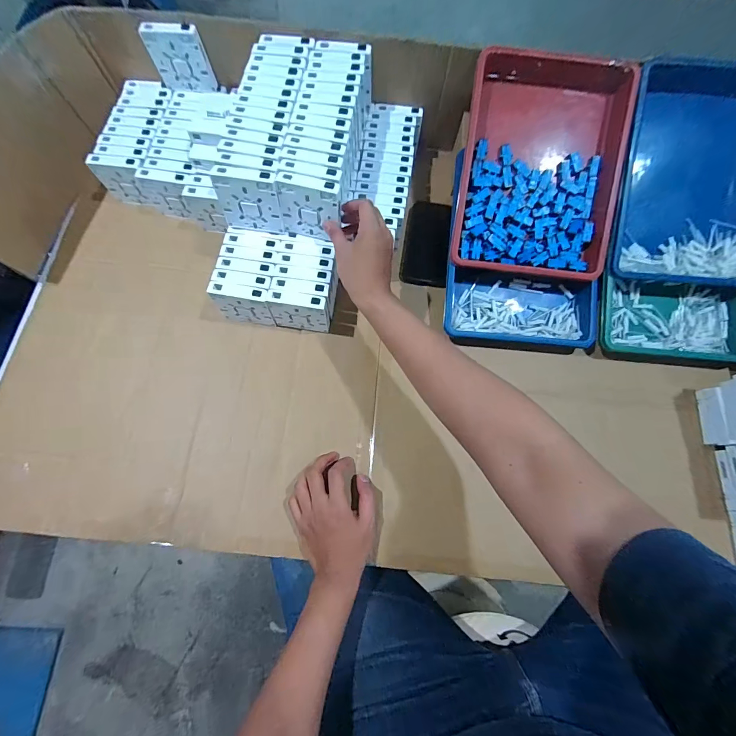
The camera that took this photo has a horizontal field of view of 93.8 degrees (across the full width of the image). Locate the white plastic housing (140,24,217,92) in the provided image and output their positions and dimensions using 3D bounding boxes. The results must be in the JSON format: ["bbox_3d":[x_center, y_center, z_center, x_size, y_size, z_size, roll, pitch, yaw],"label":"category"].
[{"bbox_3d":[-0.306,-0.503,0.564,0.090,0.086,0.022,2,73,-1],"label":"white plastic housing"}]

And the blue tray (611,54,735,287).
[{"bbox_3d":[0.511,-0.300,0.538,0.226,0.068,0.318,7,98,9],"label":"blue tray"}]

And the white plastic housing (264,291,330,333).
[{"bbox_3d":[-0.106,-0.085,0.541,0.088,0.088,0.025,8,73,1],"label":"white plastic housing"}]

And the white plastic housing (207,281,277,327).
[{"bbox_3d":[-0.191,-0.096,0.540,0.085,0.095,0.023,9,73,1],"label":"white plastic housing"}]

